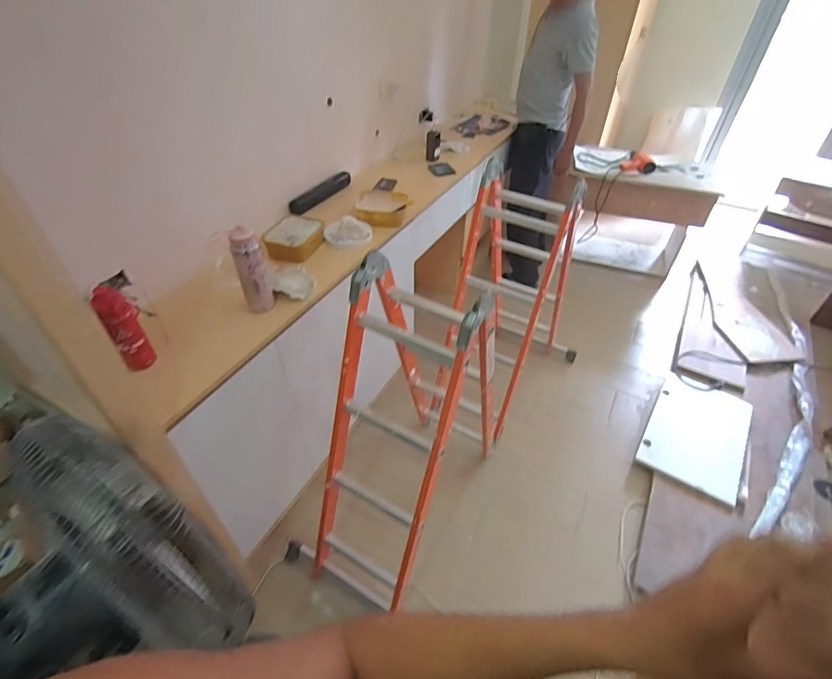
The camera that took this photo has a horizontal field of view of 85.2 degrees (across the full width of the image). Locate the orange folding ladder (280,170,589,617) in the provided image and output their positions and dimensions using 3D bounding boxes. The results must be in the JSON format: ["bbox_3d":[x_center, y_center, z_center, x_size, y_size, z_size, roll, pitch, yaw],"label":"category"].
[{"bbox_3d":[0.131,0.110,1.653,0.444,1.150,1.426,25,48,24],"label":"orange folding ladder"}]

